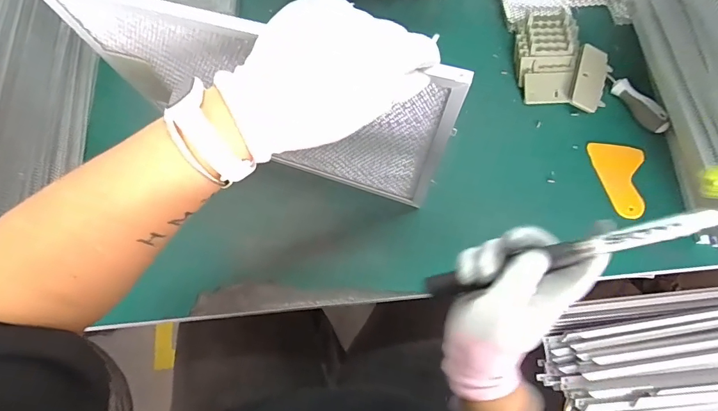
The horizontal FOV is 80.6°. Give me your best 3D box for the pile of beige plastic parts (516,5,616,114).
[{"bbox_3d":[0.281,-0.202,0.589,0.120,0.032,0.149,-4,68,-2],"label":"pile of beige plastic parts"}]

